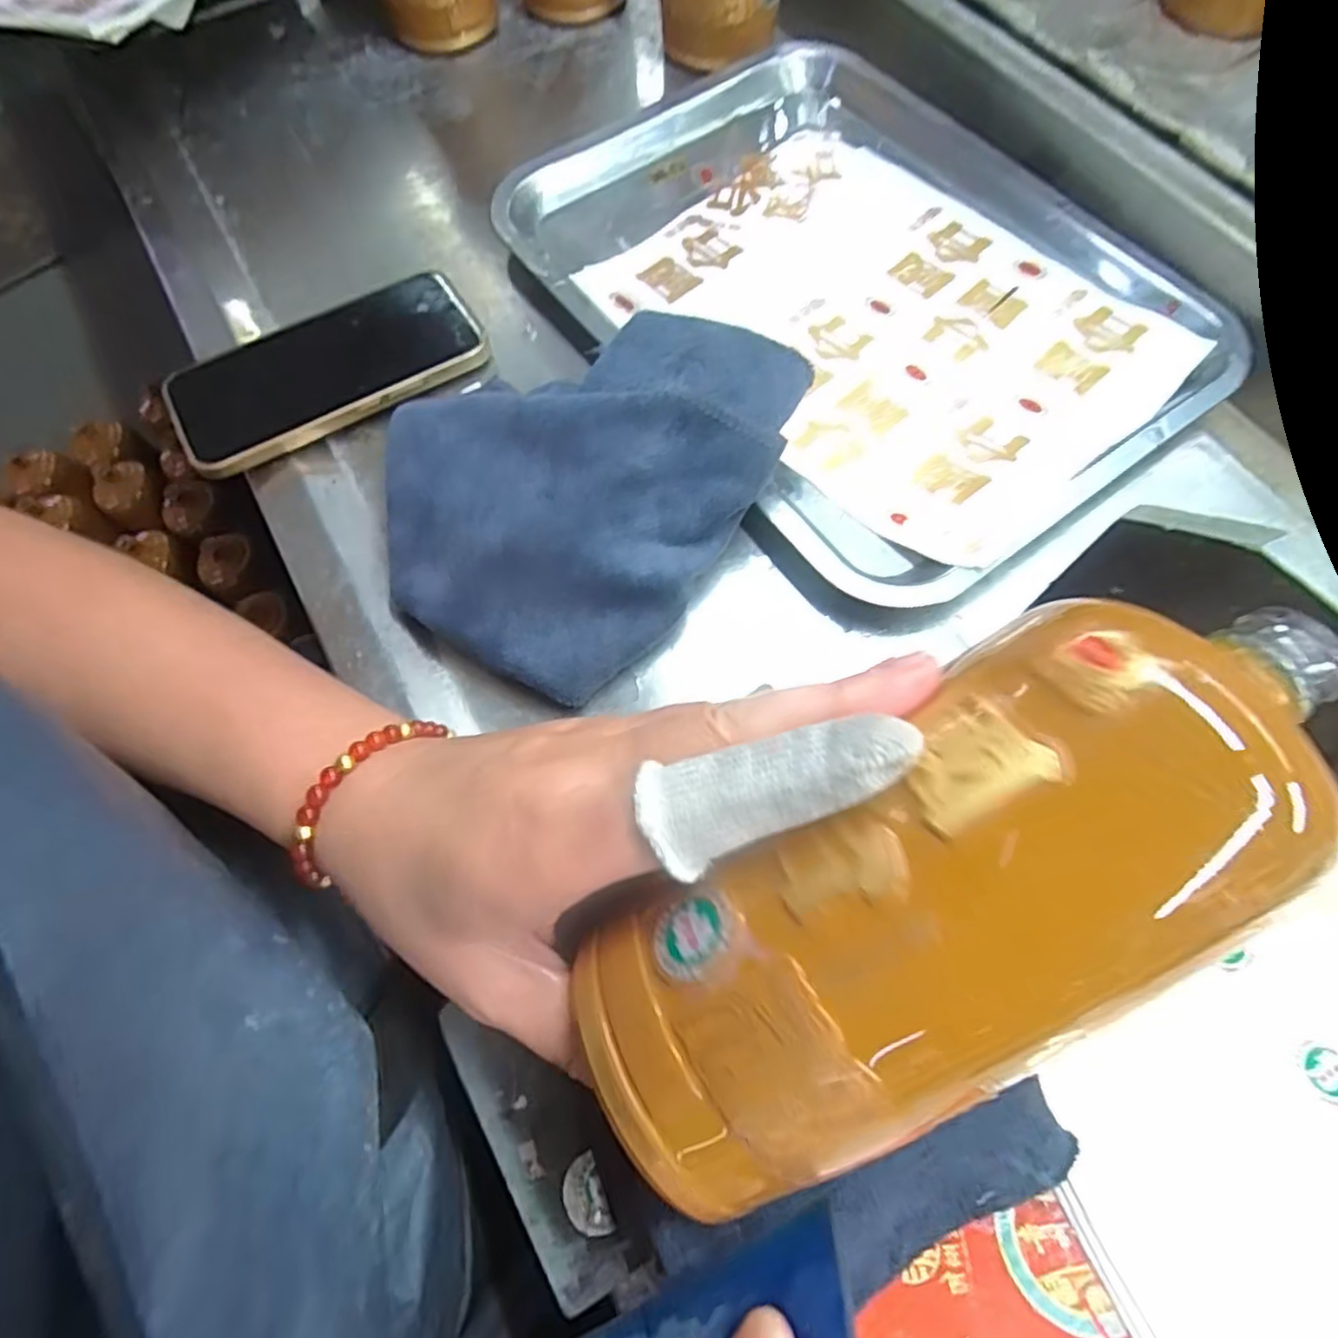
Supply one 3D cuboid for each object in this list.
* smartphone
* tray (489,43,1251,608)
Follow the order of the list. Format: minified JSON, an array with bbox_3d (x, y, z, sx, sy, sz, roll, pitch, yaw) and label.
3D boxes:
[{"bbox_3d":[-0.176,-0.157,0.358,0.155,0.013,0.078,-26,67,-10],"label":"smartphone"},{"bbox_3d":[0.094,-0.210,0.372,0.258,0.024,0.351,-36,70,-11],"label":"tray"}]

